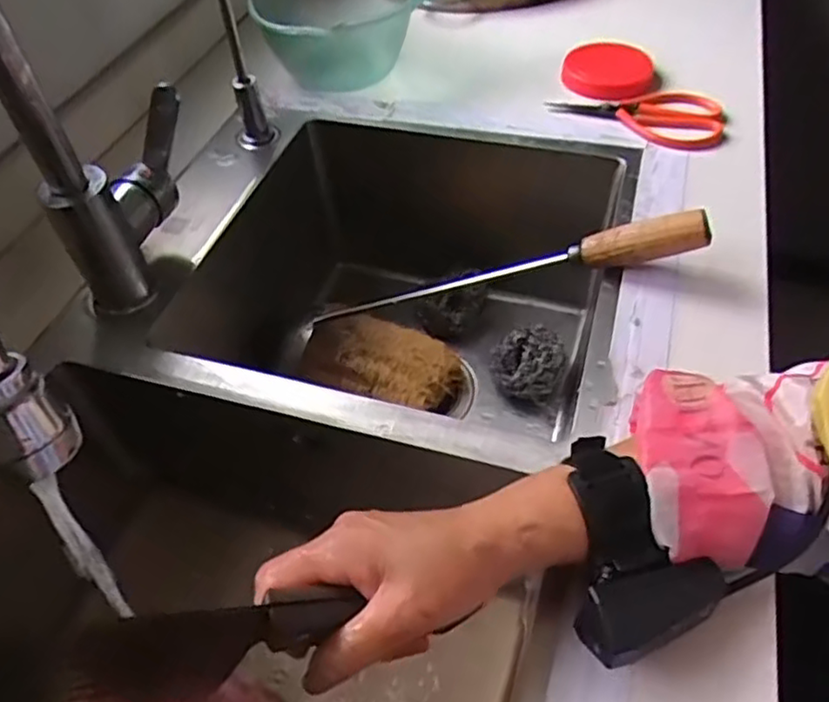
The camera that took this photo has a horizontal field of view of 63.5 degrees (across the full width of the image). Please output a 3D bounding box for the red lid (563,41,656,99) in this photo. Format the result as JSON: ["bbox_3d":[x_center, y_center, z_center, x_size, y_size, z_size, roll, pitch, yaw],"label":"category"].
[{"bbox_3d":[0.191,-0.281,0.670,0.087,0.020,0.084,-2,50,3],"label":"red lid"}]

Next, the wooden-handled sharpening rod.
[{"bbox_3d":[0.057,-0.059,0.549,0.341,0.027,0.018,-10,45,31],"label":"wooden-handled sharpening rod"}]

